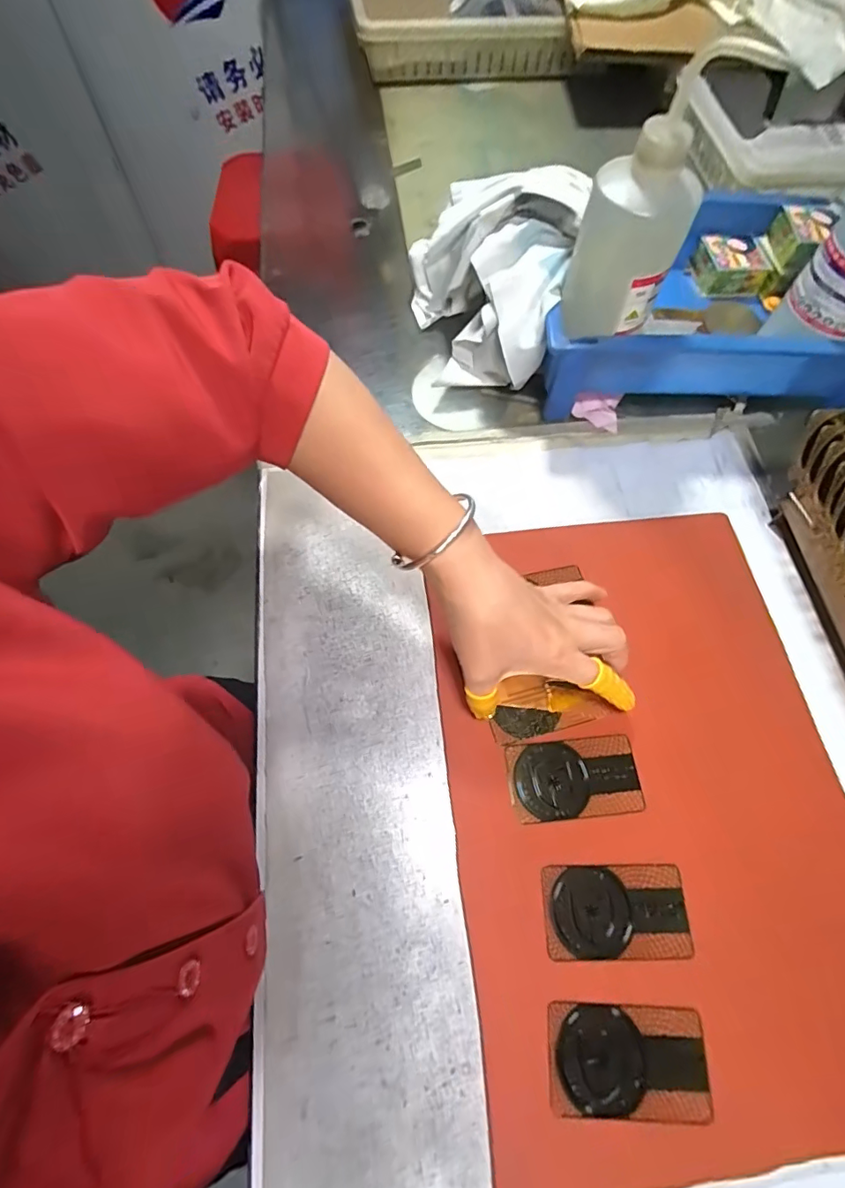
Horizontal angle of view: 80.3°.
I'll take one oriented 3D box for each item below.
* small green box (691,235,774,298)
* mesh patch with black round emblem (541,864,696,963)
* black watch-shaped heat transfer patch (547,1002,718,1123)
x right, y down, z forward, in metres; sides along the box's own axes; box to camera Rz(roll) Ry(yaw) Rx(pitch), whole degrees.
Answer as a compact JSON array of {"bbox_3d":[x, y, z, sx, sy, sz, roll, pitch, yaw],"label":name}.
[{"bbox_3d":[0.297,-0.317,0.485,0.057,0.029,0.048,-2,67,-4],"label":"small green box"},{"bbox_3d":[0.116,0.189,0.298,0.085,0.004,0.048,0,66,-2],"label":"mesh patch with black round emblem"},{"bbox_3d":[0.112,0.253,0.271,0.085,0.004,0.048,4,66,-1],"label":"black watch-shaped heat transfer patch"}]

